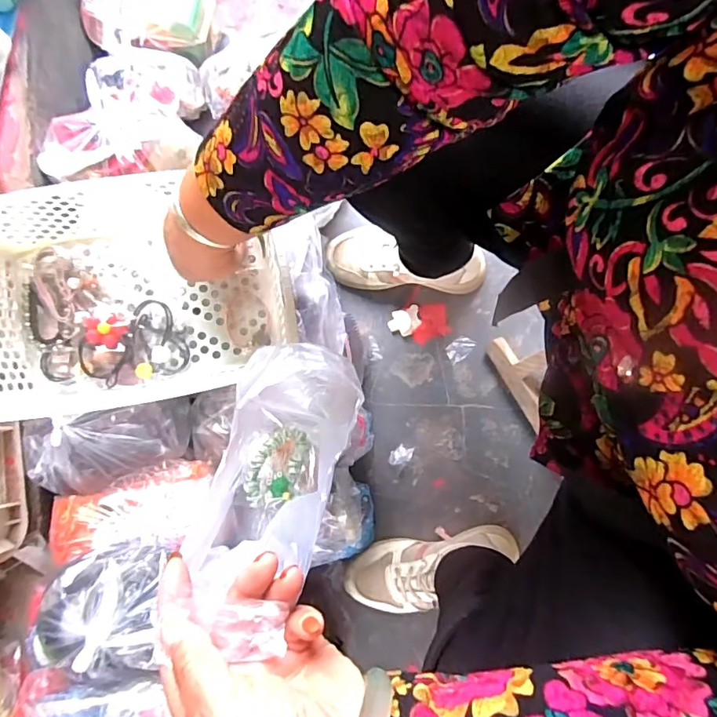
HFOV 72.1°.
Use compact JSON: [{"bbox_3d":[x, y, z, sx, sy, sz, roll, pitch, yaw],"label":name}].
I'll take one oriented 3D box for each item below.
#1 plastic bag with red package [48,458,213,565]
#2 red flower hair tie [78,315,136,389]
[{"bbox_3d":[-0.237,0.157,0.513,0.159,0.031,0.079,-11,80,-2],"label":"plastic bag with red package"},{"bbox_3d":[-0.260,-0.011,0.497,0.048,0.015,0.066,20,80,4],"label":"red flower hair tie"}]

